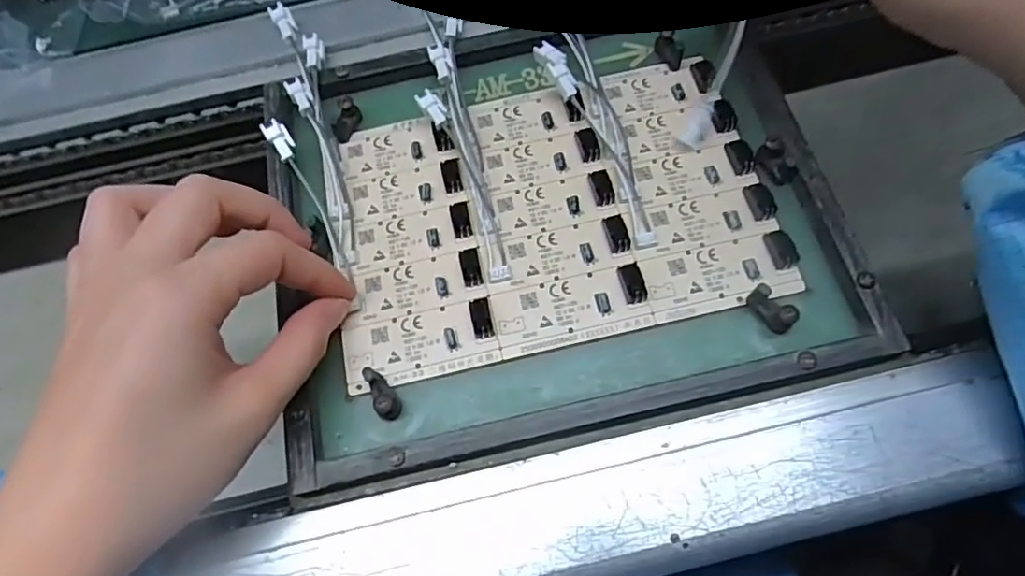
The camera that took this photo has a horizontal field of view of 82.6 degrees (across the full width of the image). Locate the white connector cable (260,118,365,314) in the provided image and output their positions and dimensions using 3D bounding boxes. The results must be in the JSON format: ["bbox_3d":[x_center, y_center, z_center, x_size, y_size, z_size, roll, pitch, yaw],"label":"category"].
[{"bbox_3d":[-0.088,-0.032,0.263,0.009,0.017,0.096,-27,78,-7],"label":"white connector cable"}]

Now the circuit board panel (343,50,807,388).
[{"bbox_3d":[0.017,-0.036,0.262,0.188,0.010,0.125,-12,70,-2],"label":"circuit board panel"}]

